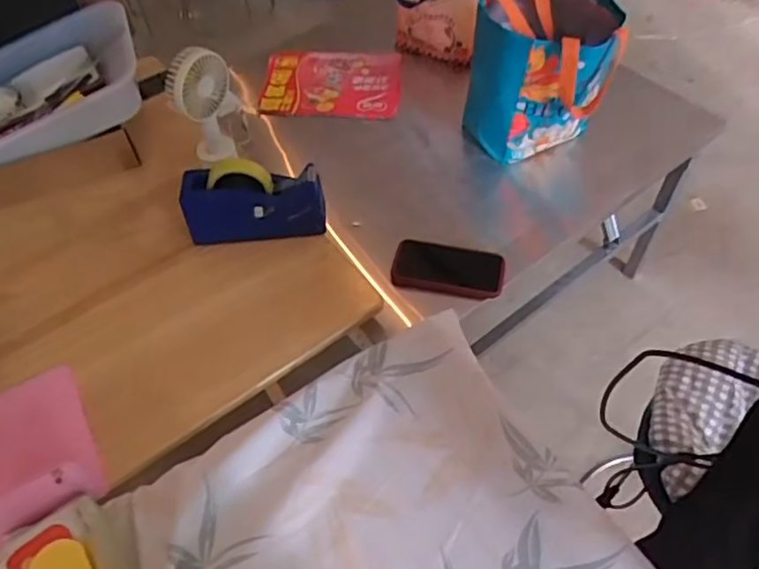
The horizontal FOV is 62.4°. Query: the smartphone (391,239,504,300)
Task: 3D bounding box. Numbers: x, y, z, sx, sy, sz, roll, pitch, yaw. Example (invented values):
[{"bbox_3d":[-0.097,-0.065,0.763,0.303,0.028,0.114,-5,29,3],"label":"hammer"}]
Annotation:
[{"bbox_3d":[0.107,-0.026,0.970,0.165,0.021,0.085,11,57,9],"label":"smartphone"}]

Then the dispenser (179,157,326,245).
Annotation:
[{"bbox_3d":[-0.184,-0.124,0.922,0.201,0.113,0.058,-9,55,-4],"label":"dispenser"}]

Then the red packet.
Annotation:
[{"bbox_3d":[-0.101,-0.425,1.297,0.285,0.030,0.212,2,53,5],"label":"red packet"}]

